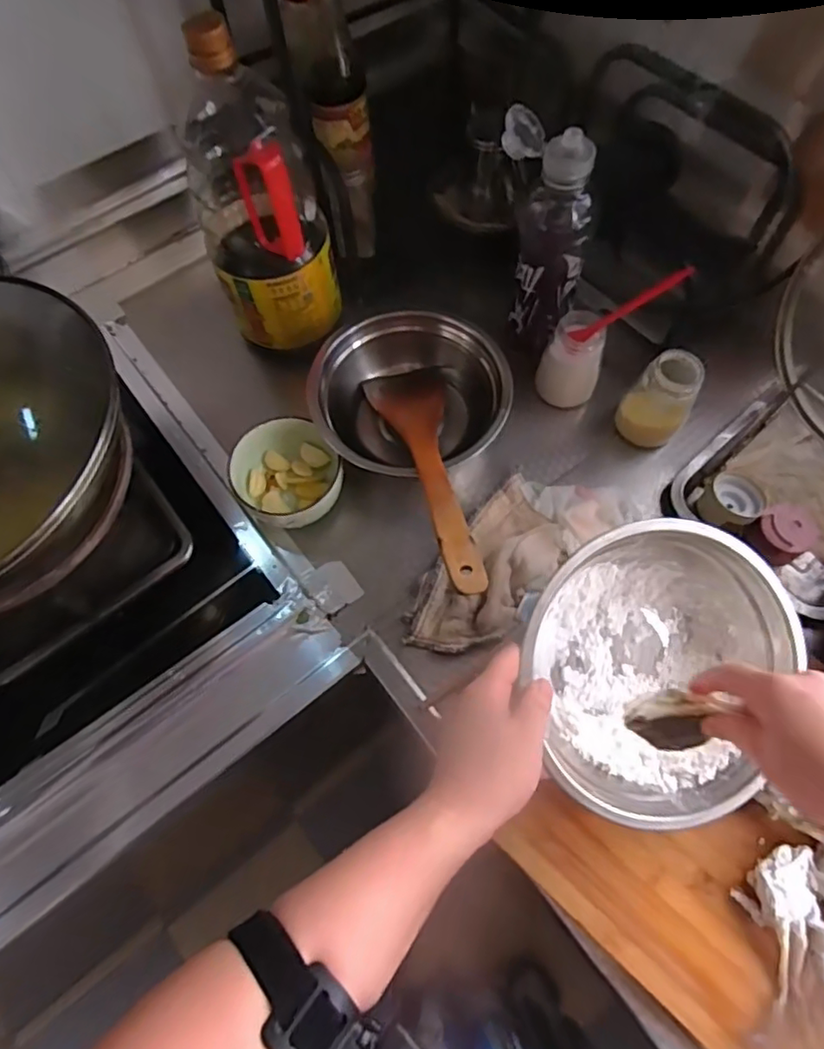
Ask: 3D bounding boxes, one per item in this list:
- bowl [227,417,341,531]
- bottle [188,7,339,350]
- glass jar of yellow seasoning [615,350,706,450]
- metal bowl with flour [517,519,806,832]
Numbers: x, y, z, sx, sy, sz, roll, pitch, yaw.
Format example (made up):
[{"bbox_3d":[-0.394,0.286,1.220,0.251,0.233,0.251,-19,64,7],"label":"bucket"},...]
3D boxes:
[{"bbox_3d":[-0.119,-0.042,0.578,0.098,0.056,0.104,0,67,1],"label":"bowl"},{"bbox_3d":[-0.138,-0.291,0.550,0.117,0.263,0.100,-22,68,-8],"label":"bottle"},{"bbox_3d":[0.245,-0.116,0.592,0.051,0.111,0.051,0,67,1],"label":"glass jar of yellow seasoning"},{"bbox_3d":[0.179,0.109,0.462,0.216,0.085,0.216,0,88,-9],"label":"metal bowl with flour"}]

